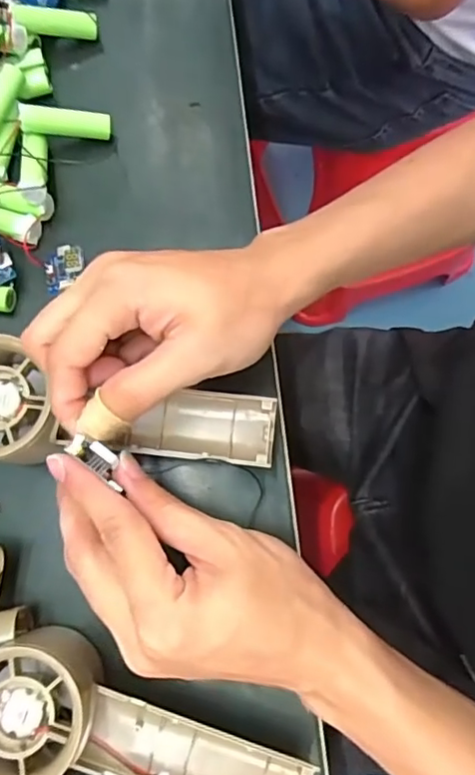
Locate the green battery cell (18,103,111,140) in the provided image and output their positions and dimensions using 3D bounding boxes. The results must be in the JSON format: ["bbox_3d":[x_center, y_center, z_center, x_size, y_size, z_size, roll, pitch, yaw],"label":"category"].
[{"bbox_3d":[-0.099,-0.152,0.331,0.049,0.014,0.010,-2,77,-19],"label":"green battery cell"}]

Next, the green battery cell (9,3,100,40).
[{"bbox_3d":[-0.108,-0.216,0.342,0.049,0.017,0.012,-8,77,-23],"label":"green battery cell"}]

